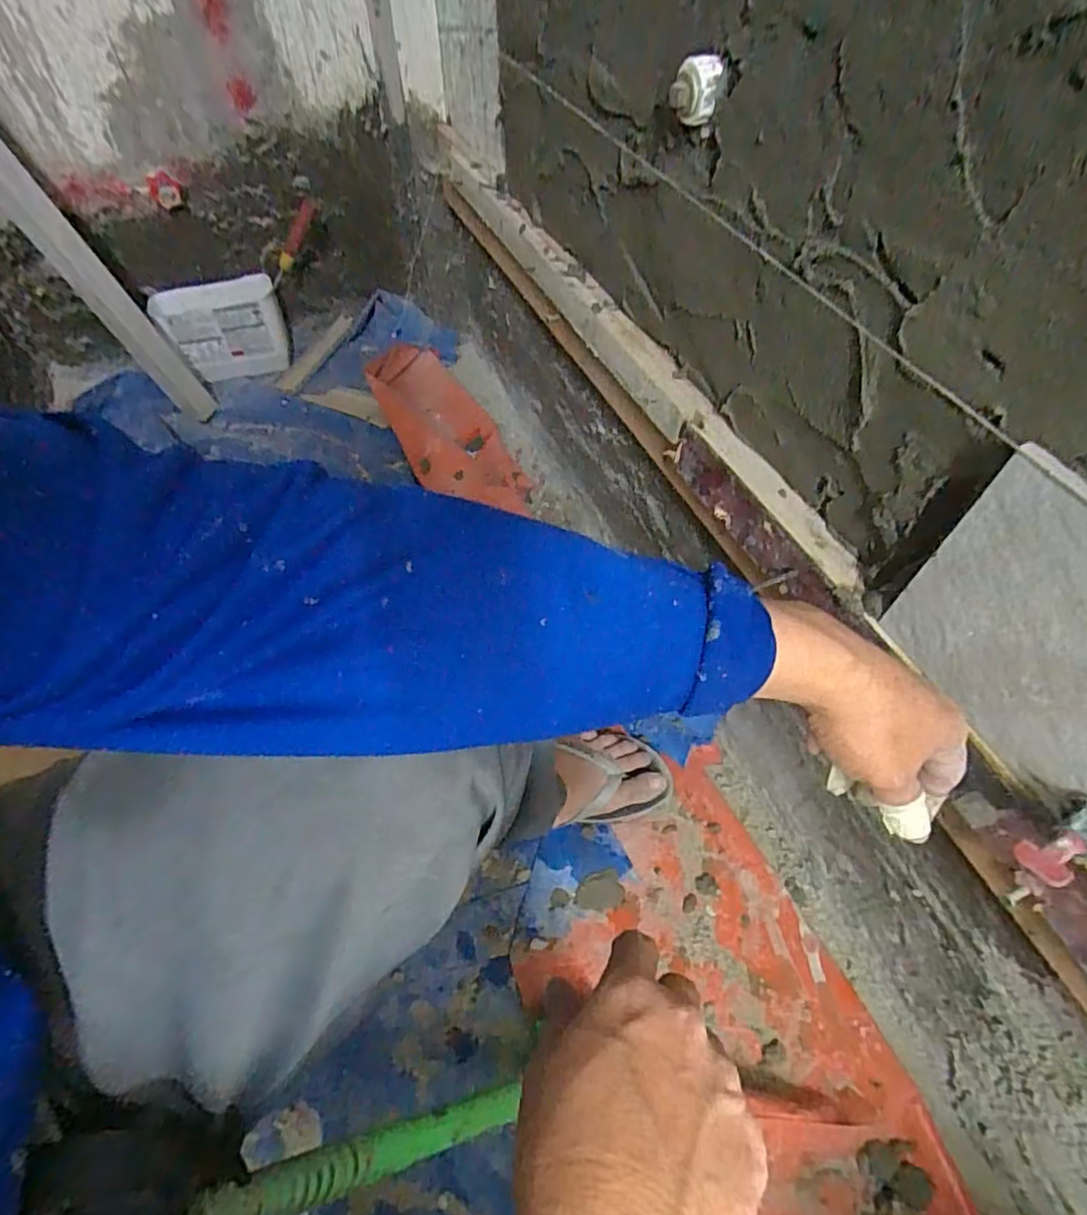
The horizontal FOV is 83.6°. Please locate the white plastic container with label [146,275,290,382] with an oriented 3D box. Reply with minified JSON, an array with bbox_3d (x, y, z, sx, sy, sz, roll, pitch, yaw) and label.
[{"bbox_3d":[-0.590,-0.512,1.130,0.206,0.152,0.084,-21,57,-15],"label":"white plastic container with label"}]

